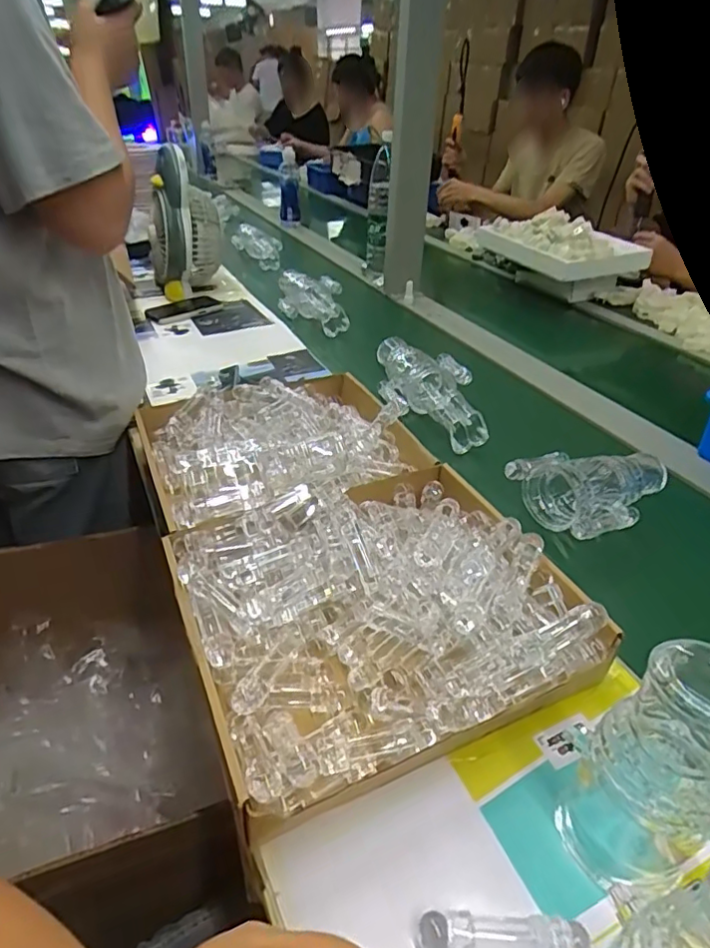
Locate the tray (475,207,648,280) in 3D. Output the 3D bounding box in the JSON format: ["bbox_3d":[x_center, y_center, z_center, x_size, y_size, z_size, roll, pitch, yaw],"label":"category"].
[{"bbox_3d":[0.475,-0.552,1.364,0.259,0.076,0.362,-18,39,-25],"label":"tray"}]

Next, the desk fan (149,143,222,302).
[{"bbox_3d":[-0.382,-0.552,1.255,0.149,0.267,0.286,-11,37,-15],"label":"desk fan"}]

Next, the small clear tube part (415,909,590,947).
[{"bbox_3d":[0.084,0.268,0.328,0.093,0.021,0.020,1,35,1],"label":"small clear tube part"}]

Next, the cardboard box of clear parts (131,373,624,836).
[{"bbox_3d":[-0.034,0.038,0.595,0.311,0.086,0.540,-14,38,-20],"label":"cardboard box of clear parts"}]

